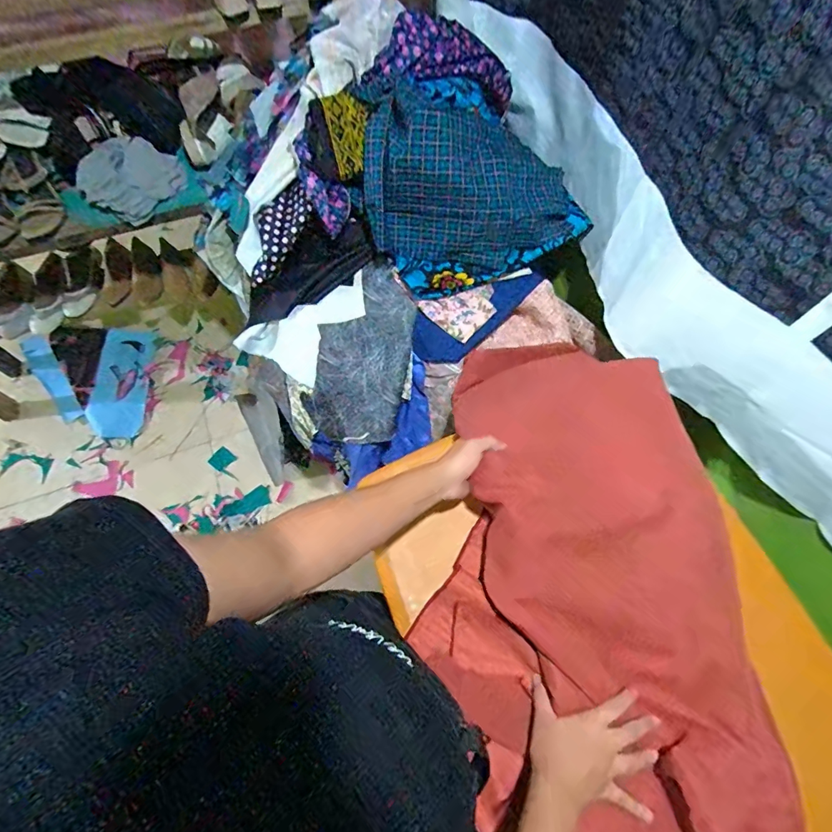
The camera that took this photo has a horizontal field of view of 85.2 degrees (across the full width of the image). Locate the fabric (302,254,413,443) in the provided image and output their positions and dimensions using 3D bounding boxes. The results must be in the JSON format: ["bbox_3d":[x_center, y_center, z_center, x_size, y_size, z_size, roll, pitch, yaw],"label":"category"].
[{"bbox_3d":[-0.095,-0.112,0.851,0.169,0.053,0.333,15,89,-4],"label":"fabric"}]

